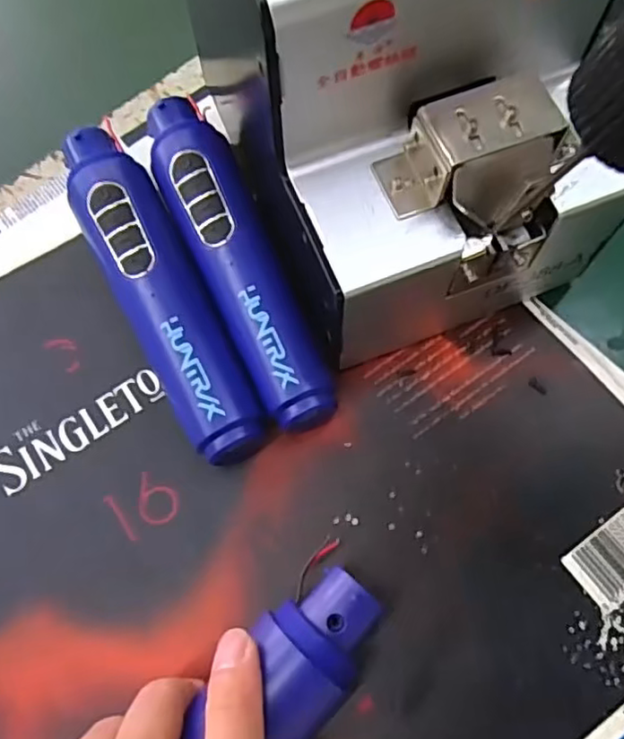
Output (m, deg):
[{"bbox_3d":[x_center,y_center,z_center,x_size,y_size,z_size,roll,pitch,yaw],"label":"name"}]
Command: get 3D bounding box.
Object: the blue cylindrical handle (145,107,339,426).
[{"bbox_3d":[-0.037,-0.052,0.289,0.034,0.044,0.172,-23,70,-6],"label":"blue cylindrical handle"}]

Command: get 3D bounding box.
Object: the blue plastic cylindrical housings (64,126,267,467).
[{"bbox_3d":[-0.069,-0.038,0.285,0.036,0.044,0.173,-28,70,-8],"label":"blue plastic cylindrical housings"}]

